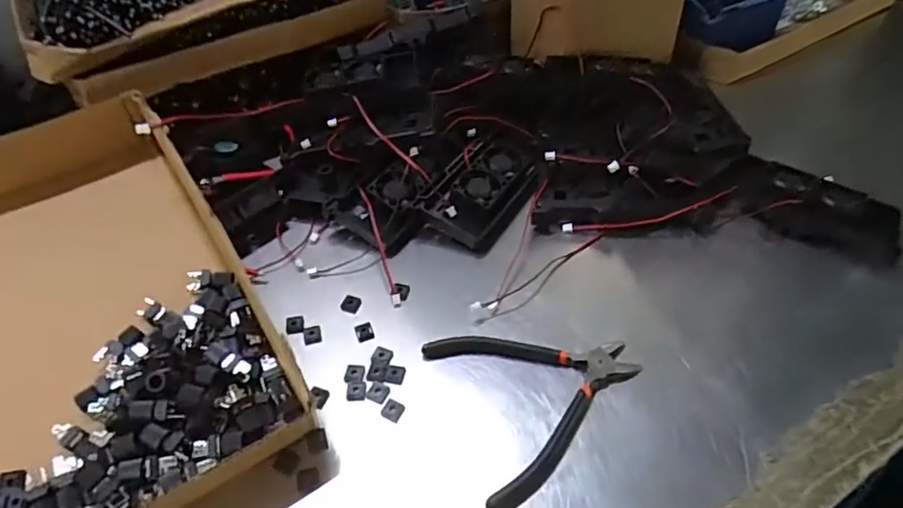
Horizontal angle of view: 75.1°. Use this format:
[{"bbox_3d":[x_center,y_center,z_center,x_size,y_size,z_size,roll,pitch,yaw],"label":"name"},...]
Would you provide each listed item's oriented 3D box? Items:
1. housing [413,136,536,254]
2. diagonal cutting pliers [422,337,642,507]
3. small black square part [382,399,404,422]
[{"bbox_3d":[0.031,-0.062,0.536,0.068,0.027,0.128,25,55,24],"label":"housing"},{"bbox_3d":[0.064,0.094,0.411,0.133,0.014,0.126,-19,50,-12],"label":"diagonal cutting pliers"},{"bbox_3d":[-0.040,0.108,0.405,0.013,0.004,0.013,22,54,21],"label":"small black square part"}]

